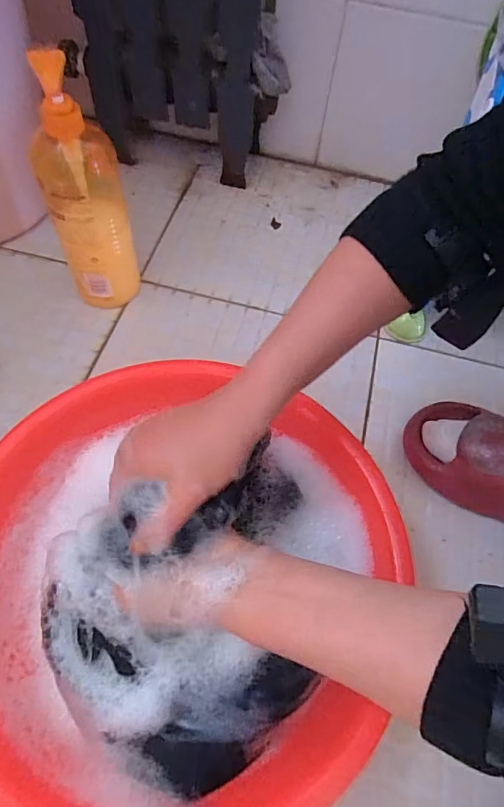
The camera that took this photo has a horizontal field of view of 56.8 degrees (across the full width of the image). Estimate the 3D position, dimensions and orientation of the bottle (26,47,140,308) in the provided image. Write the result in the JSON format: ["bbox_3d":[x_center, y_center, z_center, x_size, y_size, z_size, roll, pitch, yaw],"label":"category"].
[{"bbox_3d":[-0.174,-0.218,0.495,0.077,0.259,0.078,-12,62,-11],"label":"bottle"}]

